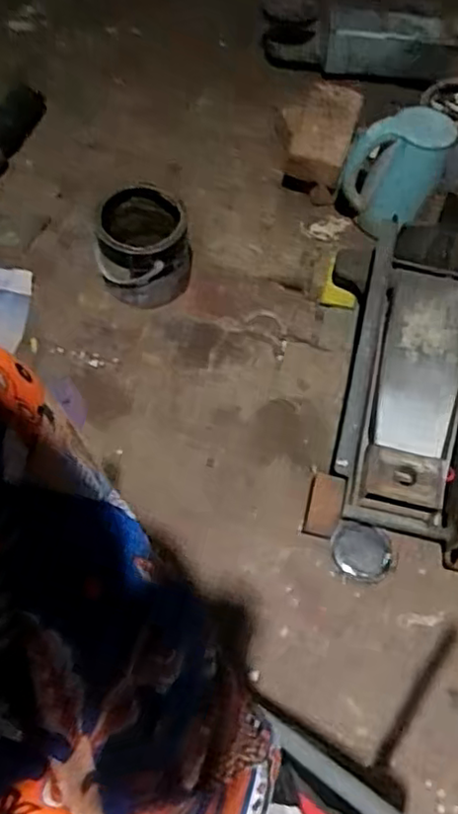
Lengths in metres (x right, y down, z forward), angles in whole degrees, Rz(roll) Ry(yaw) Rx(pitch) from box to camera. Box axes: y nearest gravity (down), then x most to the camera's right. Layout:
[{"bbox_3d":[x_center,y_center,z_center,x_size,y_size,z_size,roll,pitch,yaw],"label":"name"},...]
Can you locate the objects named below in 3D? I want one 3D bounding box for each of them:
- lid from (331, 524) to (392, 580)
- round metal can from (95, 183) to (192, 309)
[{"bbox_3d":[0.199,0.215,0.969,0.087,0.013,0.078,13,61,5],"label":"lid"},{"bbox_3d":[-0.146,-0.279,1.133,0.155,0.133,0.179,2,61,-1],"label":"round metal can"}]

